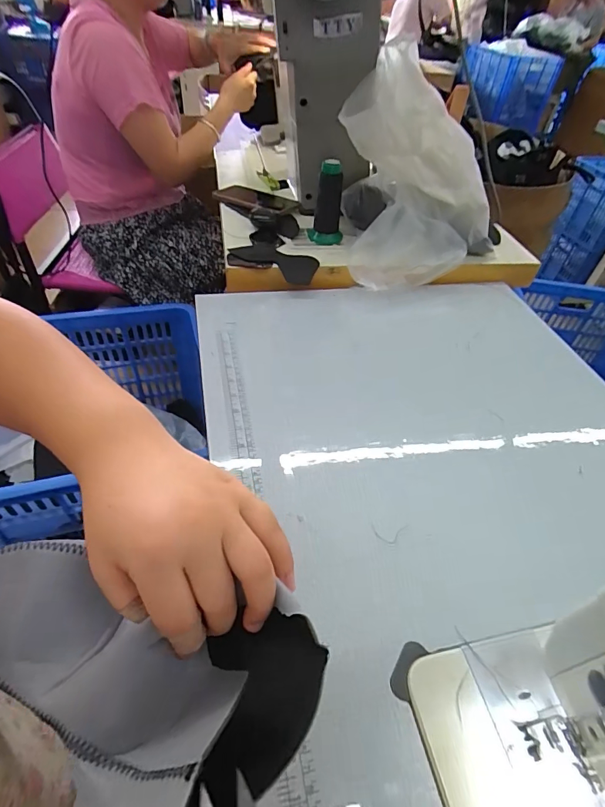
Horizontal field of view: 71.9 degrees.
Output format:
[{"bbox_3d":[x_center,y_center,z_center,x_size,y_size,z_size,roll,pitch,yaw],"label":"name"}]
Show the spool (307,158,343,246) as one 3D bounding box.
[{"bbox_3d":[0.043,-0.332,0.694,0.055,0.117,0.053,-15,49,-20],"label":"spool"}]

